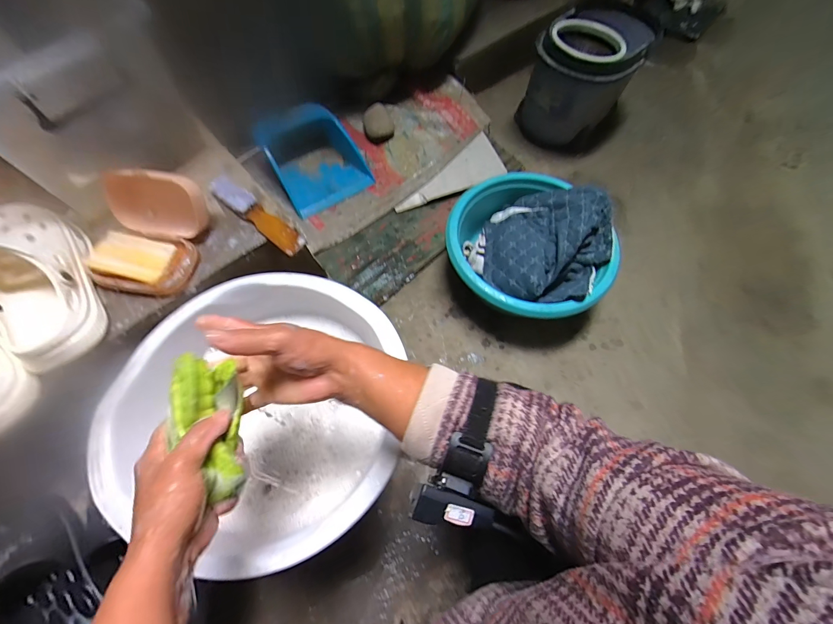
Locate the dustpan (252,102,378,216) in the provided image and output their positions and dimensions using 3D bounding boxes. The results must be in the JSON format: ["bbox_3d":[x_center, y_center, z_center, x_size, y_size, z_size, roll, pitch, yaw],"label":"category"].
[{"bbox_3d":[-0.274,-0.424,0.975,0.238,0.151,0.243,-30,67,-13],"label":"dustpan"}]

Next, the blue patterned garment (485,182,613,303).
[{"bbox_3d":[0.309,-0.162,0.843,0.275,0.113,0.294,0,64,1],"label":"blue patterned garment"}]

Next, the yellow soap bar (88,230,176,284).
[{"bbox_3d":[-0.409,-0.080,0.509,0.108,0.016,0.064,11,64,6],"label":"yellow soap bar"}]

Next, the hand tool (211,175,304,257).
[{"bbox_3d":[-0.261,-0.161,0.576,0.197,0.024,0.039,35,69,17],"label":"hand tool"}]

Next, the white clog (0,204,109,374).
[{"bbox_3d":[-0.524,-0.046,0.480,0.109,0.086,0.265,-28,67,-12],"label":"white clog"}]

